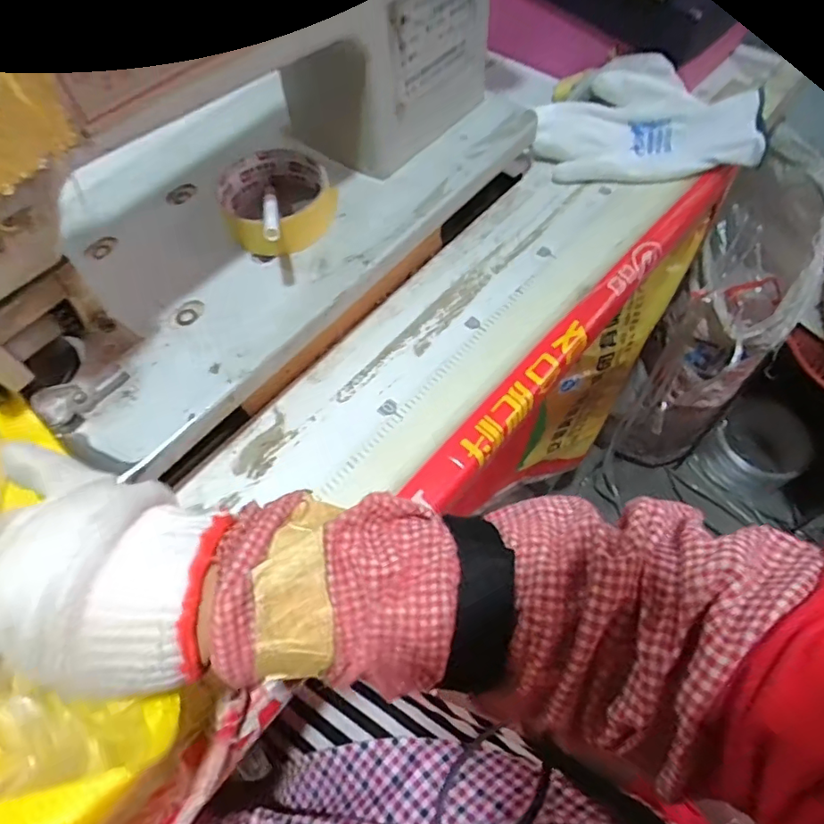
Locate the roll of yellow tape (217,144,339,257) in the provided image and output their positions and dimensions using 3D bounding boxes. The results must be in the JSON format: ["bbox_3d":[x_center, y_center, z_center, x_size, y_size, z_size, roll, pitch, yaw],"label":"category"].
[{"bbox_3d":[-0.099,-0.157,0.407,0.079,0.029,0.082,0,60,0],"label":"roll of yellow tape"}]

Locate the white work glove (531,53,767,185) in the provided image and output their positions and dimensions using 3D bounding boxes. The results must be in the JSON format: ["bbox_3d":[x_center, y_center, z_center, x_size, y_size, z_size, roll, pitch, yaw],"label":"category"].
[{"bbox_3d":[0.216,-0.271,0.514,0.190,0.063,0.106,4,60,2],"label":"white work glove"}]

